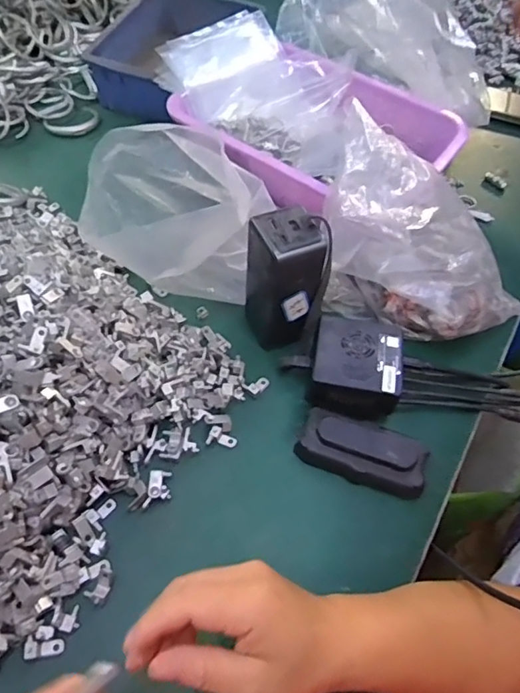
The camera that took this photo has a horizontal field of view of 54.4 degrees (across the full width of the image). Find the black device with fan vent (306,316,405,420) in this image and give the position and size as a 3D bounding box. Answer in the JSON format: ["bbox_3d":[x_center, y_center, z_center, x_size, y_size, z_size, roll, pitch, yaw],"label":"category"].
[{"bbox_3d":[0.086,0.020,0.454,0.078,0.048,0.079,13,56,4],"label":"black device with fan vent"}]

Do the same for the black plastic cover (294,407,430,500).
[{"bbox_3d":[0.086,0.088,0.427,0.103,0.032,0.048,20,57,9],"label":"black plastic cover"}]

